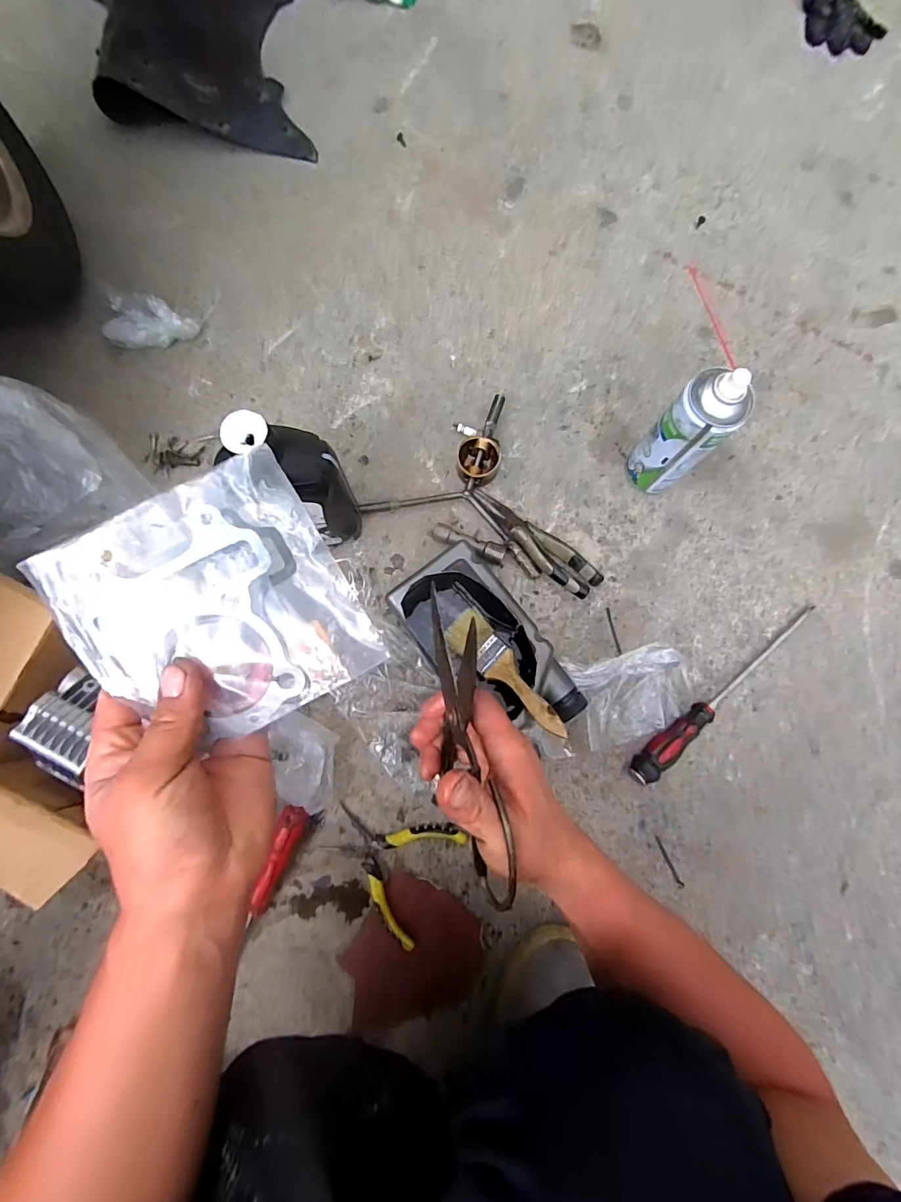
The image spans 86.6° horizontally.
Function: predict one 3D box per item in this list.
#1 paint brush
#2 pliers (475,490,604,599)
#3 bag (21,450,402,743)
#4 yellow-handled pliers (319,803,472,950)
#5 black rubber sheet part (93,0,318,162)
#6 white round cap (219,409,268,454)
[{"bbox_3d":[0.056,0.078,0.504,0.048,0.011,0.167,-45,59,5],"label":"paint brush"},{"bbox_3d":[0.102,-0.070,0.575,0.174,0.035,0.046,41,82,6],"label":"pliers"},{"bbox_3d":[-0.126,0.007,0.261,0.138,0.008,0.134,-29,103,-6],"label":"bag"},{"bbox_3d":[-0.070,0.274,0.511,0.132,0.022,0.115,30,81,4],"label":"yellow-handled pliers"},{"bbox_3d":[-0.442,-0.840,0.691,0.501,0.060,0.400,2,80,-1],"label":"black rubber sheet part"},{"bbox_3d":[-0.163,-0.134,0.376,0.035,0.006,0.034,0,78,-2],"label":"white round cap"}]

